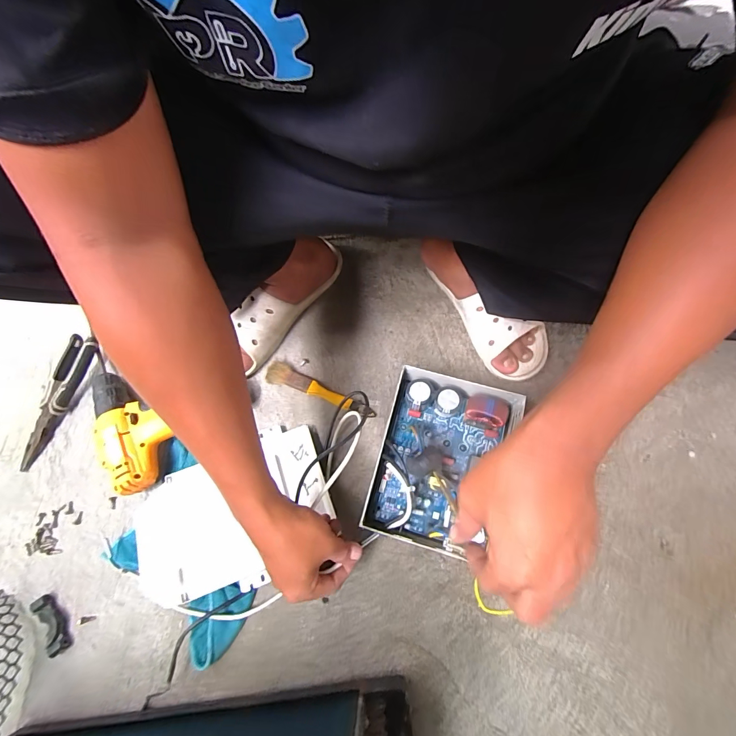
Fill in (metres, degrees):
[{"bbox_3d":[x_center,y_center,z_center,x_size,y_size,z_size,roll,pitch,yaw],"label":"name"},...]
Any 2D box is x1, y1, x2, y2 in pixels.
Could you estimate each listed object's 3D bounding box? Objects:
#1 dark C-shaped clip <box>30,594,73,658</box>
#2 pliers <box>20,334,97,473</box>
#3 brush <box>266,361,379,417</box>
[{"bbox_3d":[-0.388,0.313,0.444,0.028,0.014,0.072,-40,75,-12],"label":"dark C-shaped clip"},{"bbox_3d":[-0.467,0.045,0.530,0.047,0.025,0.199,18,73,7],"label":"pliers"},{"bbox_3d":[-0.070,0.035,0.538,0.168,0.028,0.032,20,73,8],"label":"brush"}]

